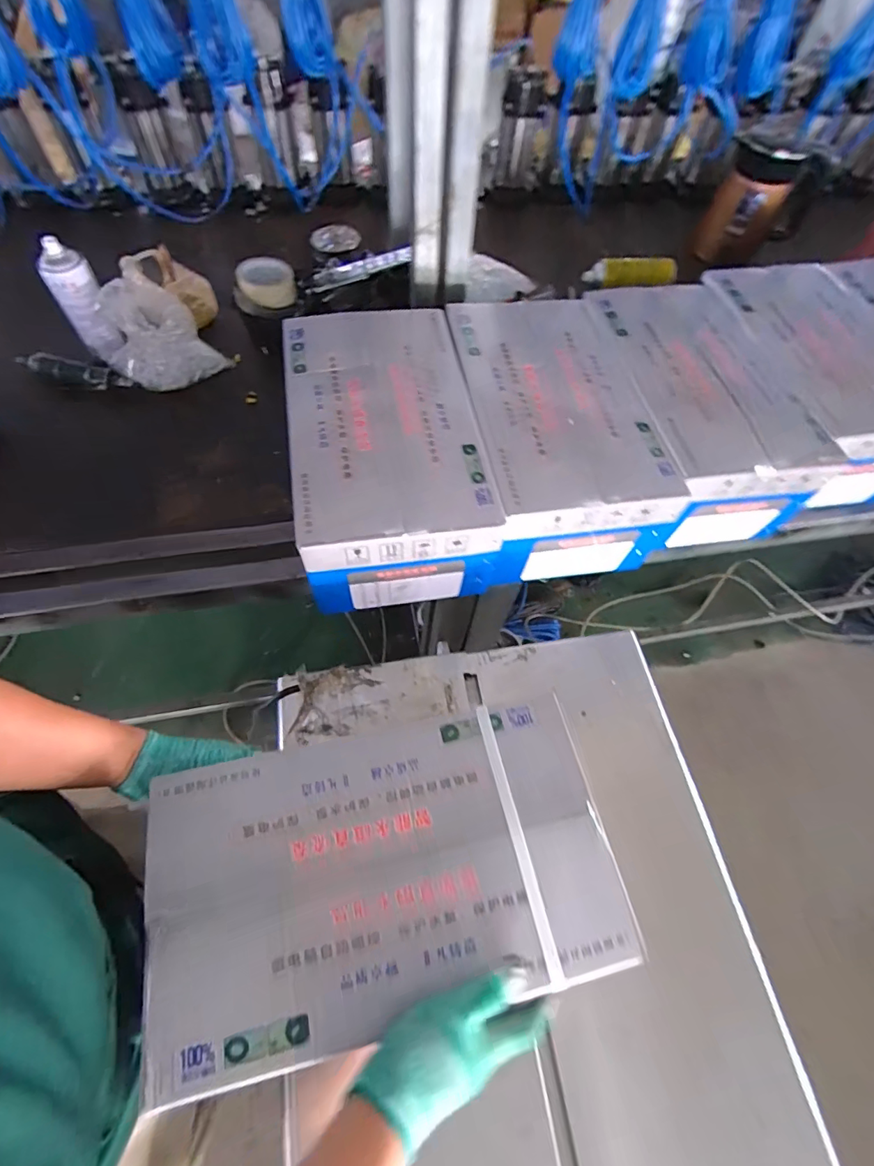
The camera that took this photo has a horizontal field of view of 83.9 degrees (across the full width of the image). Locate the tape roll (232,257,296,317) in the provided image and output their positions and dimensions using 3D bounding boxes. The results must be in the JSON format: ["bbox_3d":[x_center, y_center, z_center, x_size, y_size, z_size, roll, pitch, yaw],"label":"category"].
[{"bbox_3d":[-0.301,-0.518,0.848,0.104,0.047,0.092,-5,62,-7],"label":"tape roll"}]

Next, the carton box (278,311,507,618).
[{"bbox_3d":[-0.073,-0.185,0.676,0.230,0.148,0.395,-8,63,-8],"label":"carton box"}]

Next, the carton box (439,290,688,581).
[{"bbox_3d":[0.152,-0.225,0.711,0.227,0.143,0.397,-7,62,-8],"label":"carton box"}]

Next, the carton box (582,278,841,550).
[{"bbox_3d":[0.380,-0.272,0.754,0.238,0.144,0.401,-8,63,-8],"label":"carton box"}]

